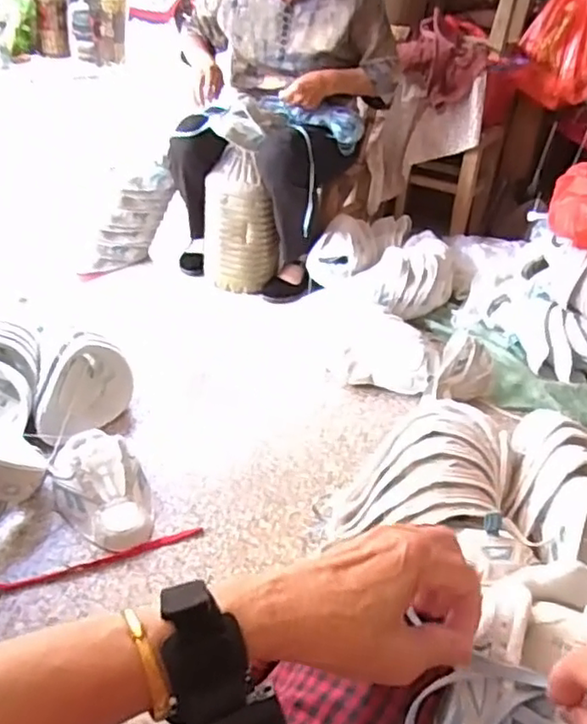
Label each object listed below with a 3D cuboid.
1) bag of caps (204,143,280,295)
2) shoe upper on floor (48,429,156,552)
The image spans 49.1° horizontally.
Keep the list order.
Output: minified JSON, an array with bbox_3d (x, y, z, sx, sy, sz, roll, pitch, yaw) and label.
[{"bbox_3d":[-0.135,-0.364,1.638,0.147,0.343,0.138,-17,40,-31],"label":"bag of caps"},{"bbox_3d":[-0.315,0.209,1.056,0.152,0.083,0.208,-7,35,-19],"label":"shoe upper on floor"}]

